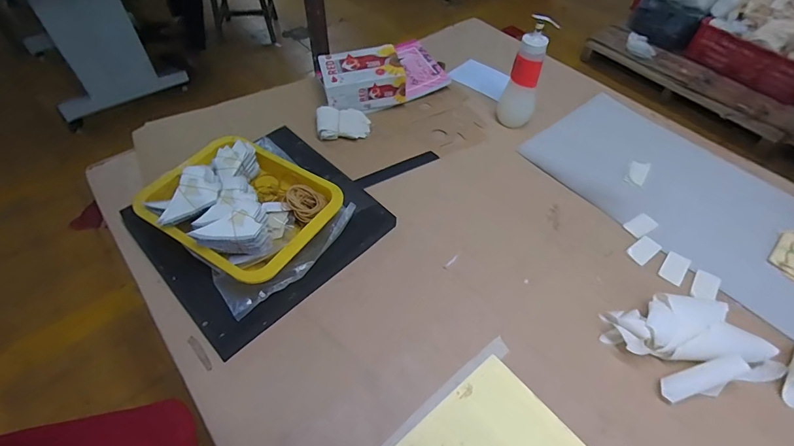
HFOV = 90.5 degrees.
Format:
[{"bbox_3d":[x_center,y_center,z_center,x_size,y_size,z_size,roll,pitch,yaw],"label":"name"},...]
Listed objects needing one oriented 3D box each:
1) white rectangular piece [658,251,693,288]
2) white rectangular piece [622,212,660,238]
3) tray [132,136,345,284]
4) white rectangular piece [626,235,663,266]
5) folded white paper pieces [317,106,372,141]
[{"bbox_3d":[0.420,0.068,0.595,0.032,0.004,0.054,35,64,23],"label":"white rectangular piece"},{"bbox_3d":[0.396,0.003,0.640,0.054,0.004,0.032,-26,57,-19],"label":"white rectangular piece"},{"bbox_3d":[-0.225,-0.035,0.573,0.245,0.079,0.203,28,58,19],"label":"tray"},{"bbox_3d":[0.382,0.041,0.609,0.054,0.004,0.031,-31,59,-21],"label":"white rectangular piece"},{"bbox_3d":[-0.103,-0.192,0.754,0.099,0.033,0.062,-9,54,-7],"label":"folded white paper pieces"}]

